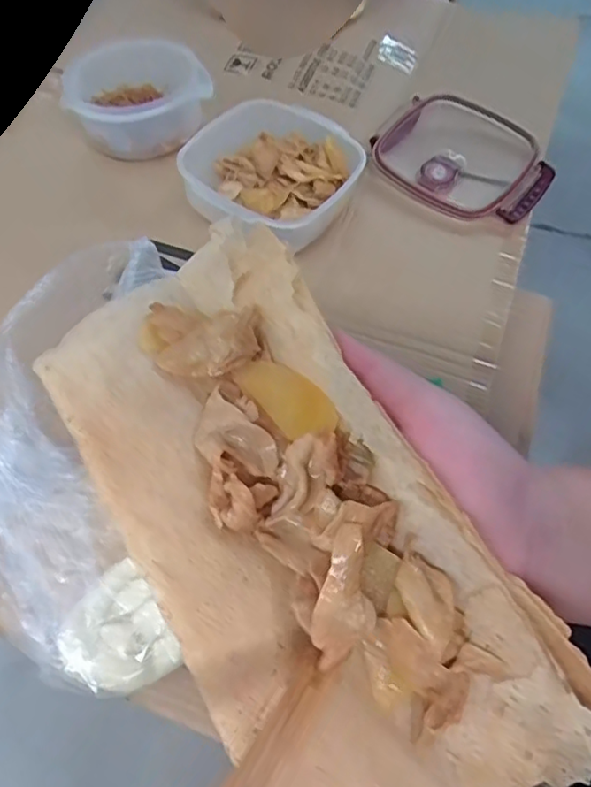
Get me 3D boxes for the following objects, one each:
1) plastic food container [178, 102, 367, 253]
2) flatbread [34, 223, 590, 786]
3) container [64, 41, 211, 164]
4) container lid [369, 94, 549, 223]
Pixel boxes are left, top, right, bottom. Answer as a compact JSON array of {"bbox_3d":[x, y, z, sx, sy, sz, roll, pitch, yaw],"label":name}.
[{"bbox_3d":[-0.027,-0.214,0.568,0.148,0.050,0.146,28,63,13],"label":"plastic food container"},{"bbox_3d":[-0.002,0.043,0.227,0.115,0.041,0.248,-28,71,-17],"label":"flatbread"},{"bbox_3d":[-0.169,-0.318,0.630,0.144,0.077,0.115,-17,62,-11],"label":"container"},{"bbox_3d":[0.178,-0.250,0.630,0.182,0.034,0.149,30,63,15],"label":"container lid"}]

